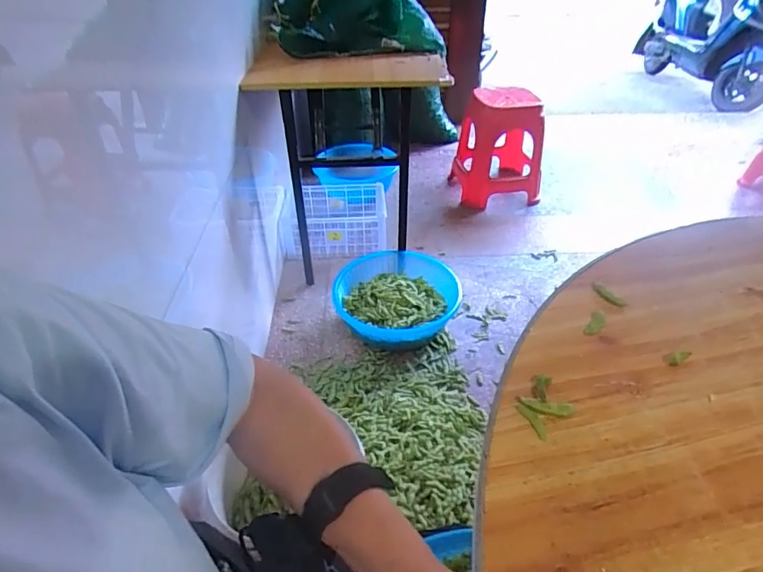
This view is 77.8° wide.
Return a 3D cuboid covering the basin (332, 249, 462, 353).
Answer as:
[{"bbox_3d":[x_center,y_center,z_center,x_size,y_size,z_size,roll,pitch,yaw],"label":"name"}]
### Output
[{"bbox_3d":[0.053,0.065,1.605,0.403,0.157,0.409,-1,39,1],"label":"basin"}]

